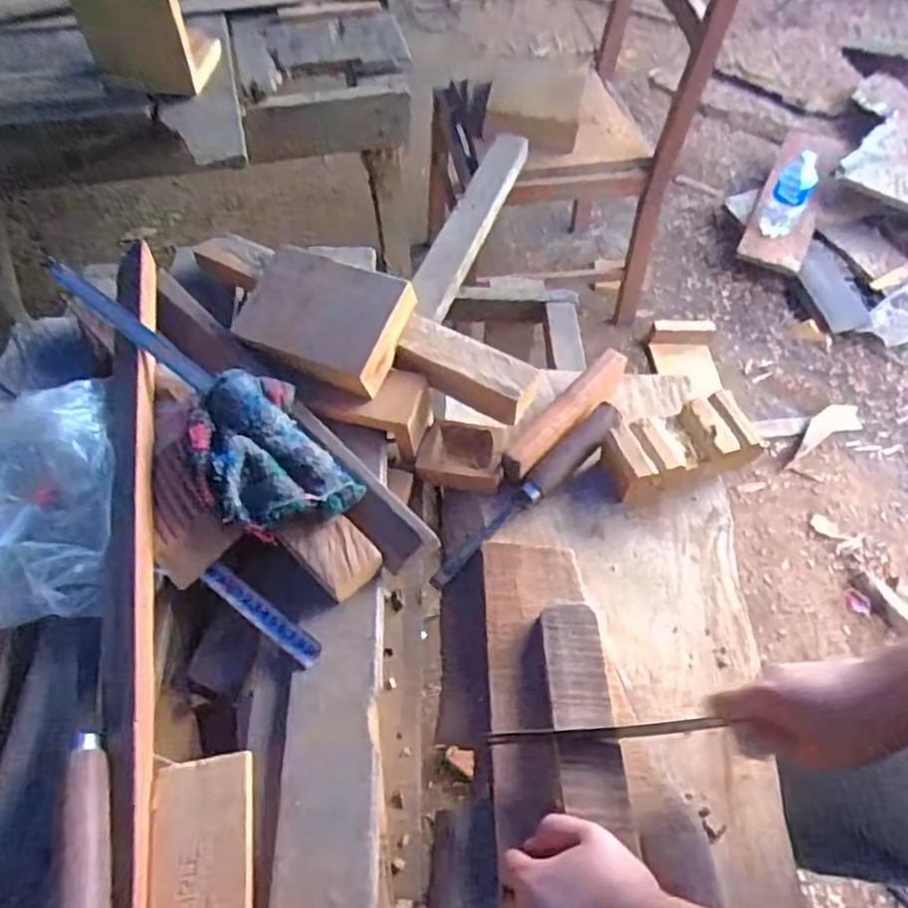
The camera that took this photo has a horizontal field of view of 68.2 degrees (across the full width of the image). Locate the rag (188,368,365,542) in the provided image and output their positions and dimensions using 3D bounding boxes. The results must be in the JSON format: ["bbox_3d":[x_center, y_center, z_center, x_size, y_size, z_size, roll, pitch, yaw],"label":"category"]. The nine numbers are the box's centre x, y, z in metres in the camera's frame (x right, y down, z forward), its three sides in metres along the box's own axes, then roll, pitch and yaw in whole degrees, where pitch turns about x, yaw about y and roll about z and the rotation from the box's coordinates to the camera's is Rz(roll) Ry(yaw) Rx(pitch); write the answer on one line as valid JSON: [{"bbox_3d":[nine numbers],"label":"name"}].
[{"bbox_3d":[-0.158,-0.001,0.554,0.106,0.041,0.150,-32,62,-21],"label":"rag"}]

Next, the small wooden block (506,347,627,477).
[{"bbox_3d":[0.117,-0.045,0.687,0.035,0.030,0.178,36,62,21],"label":"small wooden block"}]

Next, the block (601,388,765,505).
[{"bbox_3d":[0.226,-0.008,0.675,0.156,0.050,0.080,-13,57,-10],"label":"block"}]

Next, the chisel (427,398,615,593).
[{"bbox_3d":[0.074,0.036,0.650,0.251,0.035,0.027,-39,65,-24],"label":"chisel"}]

